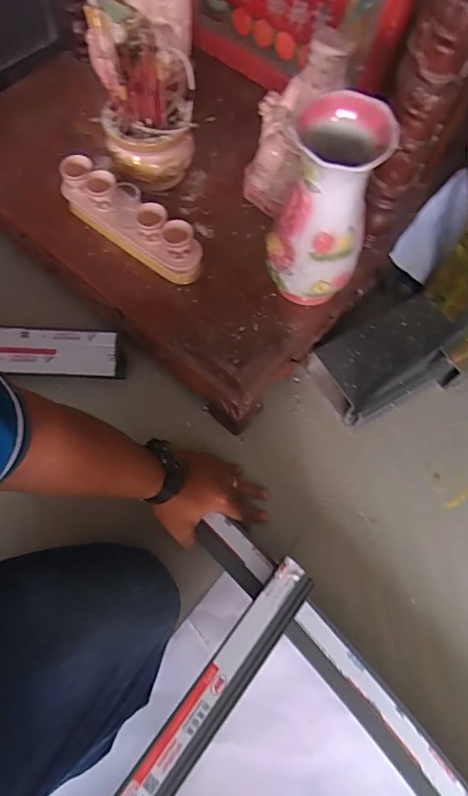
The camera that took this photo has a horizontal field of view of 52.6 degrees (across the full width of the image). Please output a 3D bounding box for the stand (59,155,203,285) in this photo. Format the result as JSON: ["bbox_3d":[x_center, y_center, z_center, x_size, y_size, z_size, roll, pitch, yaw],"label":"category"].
[{"bbox_3d":[-0.142,-0.242,0.654,0.227,0.082,0.049,34,70,13],"label":"stand"}]

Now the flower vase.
[{"bbox_3d":[0.102,-0.204,0.553,0.099,0.247,0.085,33,70,13],"label":"flower vase"}]

